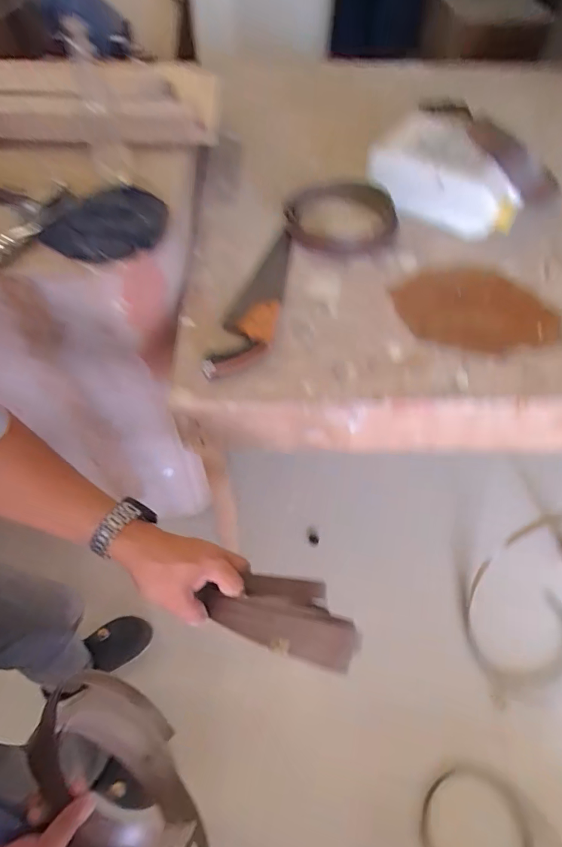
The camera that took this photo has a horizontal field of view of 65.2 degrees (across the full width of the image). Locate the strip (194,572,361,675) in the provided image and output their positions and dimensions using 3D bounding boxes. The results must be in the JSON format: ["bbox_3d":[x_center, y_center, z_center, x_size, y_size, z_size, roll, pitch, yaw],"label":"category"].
[{"bbox_3d":[0.006,0.192,0.448,0.164,0.050,0.076,22,57,-7],"label":"strip"}]

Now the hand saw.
[{"bbox_3d":[-0.032,-0.196,0.681,0.076,0.022,0.325,12,57,6],"label":"hand saw"}]

